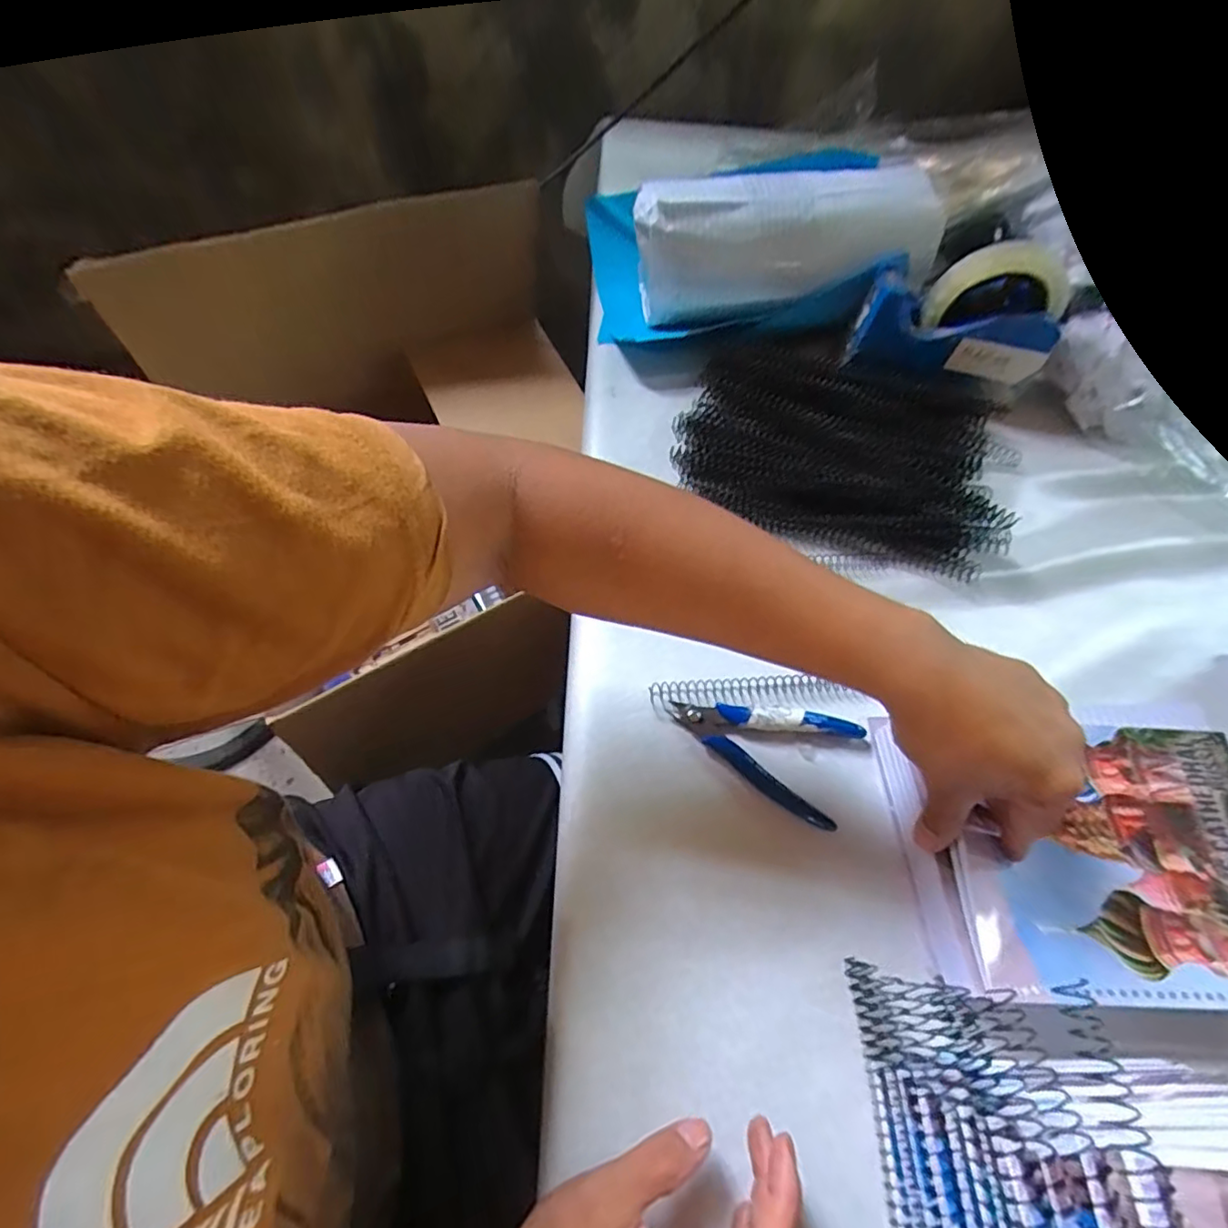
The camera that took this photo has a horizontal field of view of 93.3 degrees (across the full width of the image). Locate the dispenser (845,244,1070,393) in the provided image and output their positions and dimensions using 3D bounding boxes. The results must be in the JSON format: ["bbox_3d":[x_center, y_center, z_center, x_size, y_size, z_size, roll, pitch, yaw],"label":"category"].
[{"bbox_3d":[0.287,-0.247,0.480,0.156,0.090,0.059,8,63,1],"label":"dispenser"}]

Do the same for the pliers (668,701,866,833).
[{"bbox_3d":[0.093,0.081,0.370,0.117,0.012,0.068,22,64,8],"label":"pliers"}]

